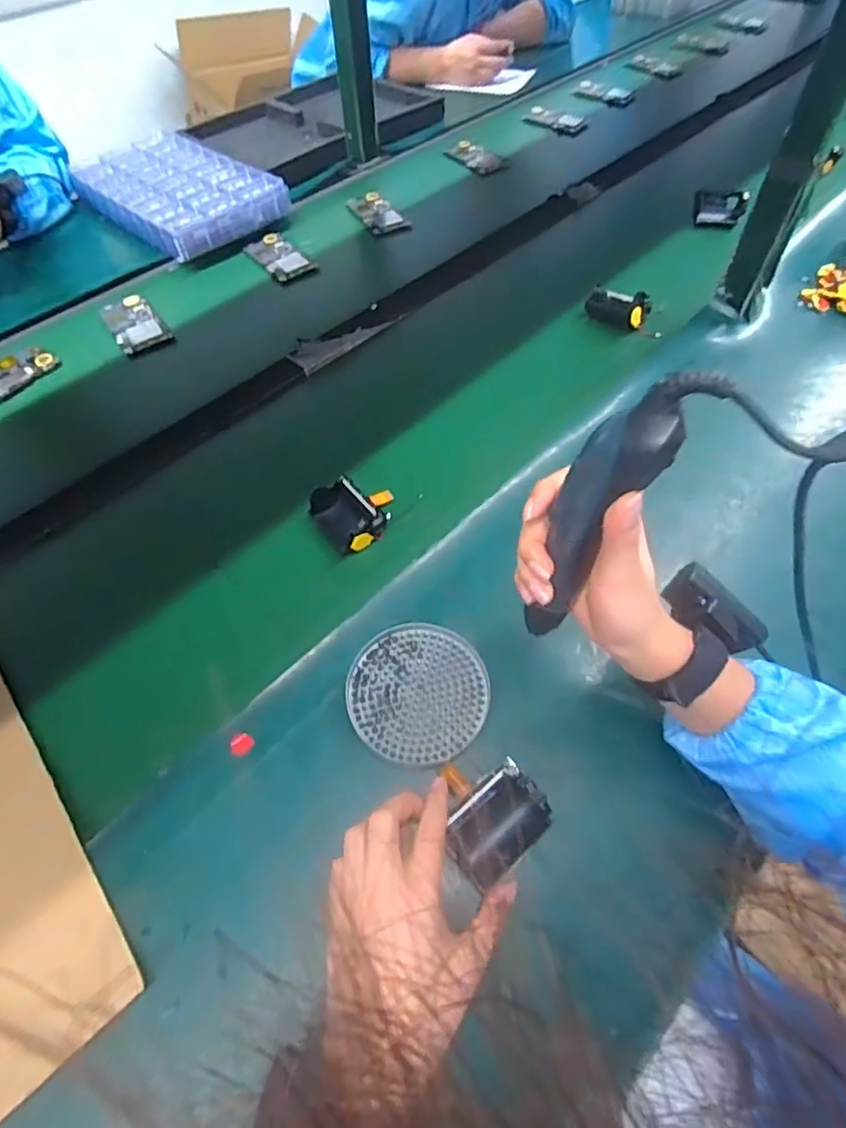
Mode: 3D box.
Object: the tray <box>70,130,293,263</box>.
[{"bbox_3d":[-0.418,-0.622,0.926,0.365,0.046,0.225,38,66,22],"label":"tray"}]

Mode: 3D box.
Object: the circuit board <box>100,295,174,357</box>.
[{"bbox_3d":[-0.393,-0.329,0.755,0.064,0.012,0.105,-34,63,-19],"label":"circuit board"}]

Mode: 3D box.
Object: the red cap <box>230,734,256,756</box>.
[{"bbox_3d":[-0.145,0.145,0.449,0.018,0.011,0.017,-1,58,1],"label":"red cap"}]

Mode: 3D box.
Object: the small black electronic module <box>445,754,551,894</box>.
[{"bbox_3d":[0.051,0.182,0.391,0.072,0.025,0.051,-38,65,-20],"label":"small black electronic module"}]

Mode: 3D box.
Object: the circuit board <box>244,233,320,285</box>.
[{"bbox_3d":[-0.219,-0.462,0.835,0.068,0.006,0.117,-36,64,-19],"label":"circuit board"}]

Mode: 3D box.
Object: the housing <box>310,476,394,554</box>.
[{"bbox_3d":[-0.065,-0.055,0.559,0.078,0.036,0.073,-28,62,-15],"label":"housing"}]

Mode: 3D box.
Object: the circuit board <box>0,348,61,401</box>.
[{"bbox_3d":[-0.525,-0.231,0.702,0.058,0.014,0.121,33,64,20],"label":"circuit board"}]

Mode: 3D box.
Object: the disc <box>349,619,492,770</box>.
[{"bbox_3d":[-0.004,0.106,0.465,0.112,0.011,0.115,-1,59,1],"label":"disc"}]

